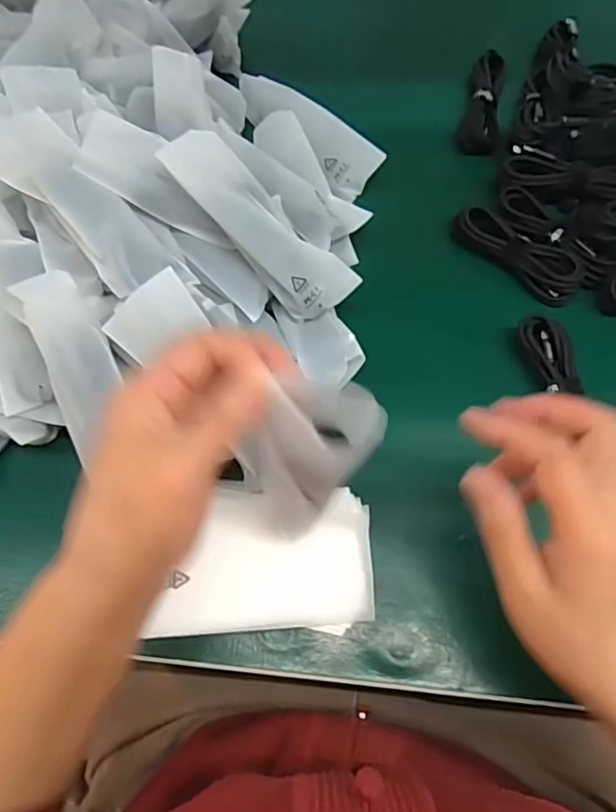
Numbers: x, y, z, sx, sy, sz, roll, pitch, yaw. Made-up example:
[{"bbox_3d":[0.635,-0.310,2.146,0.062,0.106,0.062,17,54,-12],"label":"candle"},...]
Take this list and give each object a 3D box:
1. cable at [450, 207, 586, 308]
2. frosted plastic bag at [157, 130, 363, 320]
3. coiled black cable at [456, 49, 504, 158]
[{"bbox_3d":[0.164,-0.121,0.455,0.108,0.022,0.034,39,74,18],"label":"cable"},{"bbox_3d":[-0.033,-0.124,0.405,0.149,0.029,0.045,44,72,-16],"label":"frosted plastic bag"},{"bbox_3d":[0.156,-0.272,0.518,0.032,0.018,0.104,9,68,7],"label":"coiled black cable"}]

